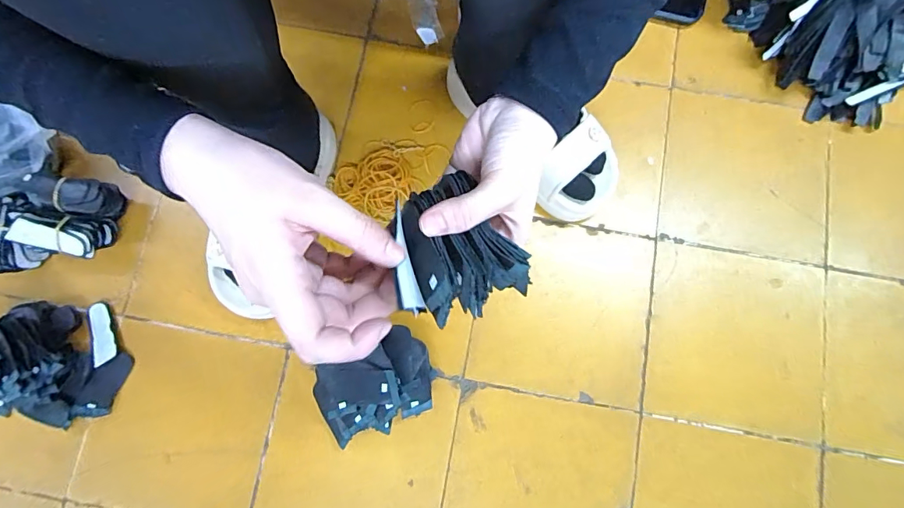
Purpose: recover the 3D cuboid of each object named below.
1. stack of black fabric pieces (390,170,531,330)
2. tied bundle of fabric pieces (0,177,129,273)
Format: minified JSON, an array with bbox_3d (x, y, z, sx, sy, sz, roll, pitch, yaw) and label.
[{"bbox_3d":[-0.003,-0.004,0.260,0.072,0.034,0.081,-26,80,-4],"label":"stack of black fabric pieces"},{"bbox_3d":[-0.463,-0.035,0.514,0.159,0.065,0.091,-7,79,-1],"label":"tied bundle of fabric pieces"}]

